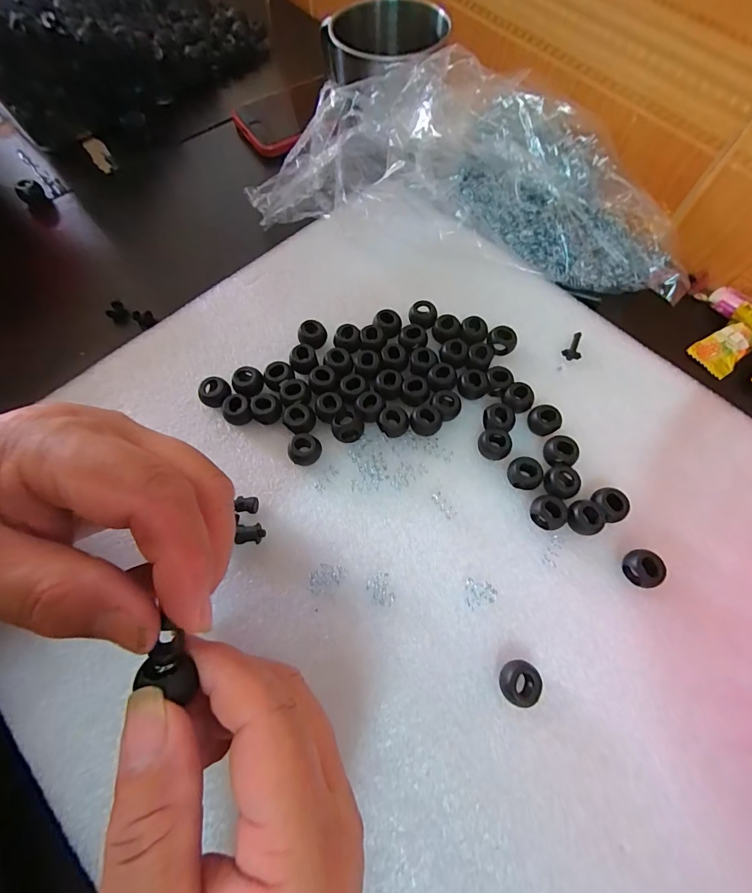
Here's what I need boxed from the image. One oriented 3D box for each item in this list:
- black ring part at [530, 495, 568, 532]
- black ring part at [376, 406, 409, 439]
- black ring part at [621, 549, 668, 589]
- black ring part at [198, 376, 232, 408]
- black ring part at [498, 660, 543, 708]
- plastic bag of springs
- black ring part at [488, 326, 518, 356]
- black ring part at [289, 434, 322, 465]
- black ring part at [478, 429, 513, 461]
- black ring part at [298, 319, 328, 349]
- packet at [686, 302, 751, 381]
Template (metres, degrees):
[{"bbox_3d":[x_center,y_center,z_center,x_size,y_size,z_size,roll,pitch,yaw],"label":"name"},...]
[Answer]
[{"bbox_3d":[0.089,0.034,0.207,0.016,0.010,0.017,0,68,0],"label":"black ring part"},{"bbox_3d":[0.010,-0.014,0.225,0.016,0.009,0.016,0,68,0],"label":"black ring part"},{"bbox_3d":[0.130,0.060,0.197,0.016,0.013,0.017,0,68,0],"label":"black ring part"},{"bbox_3d":[-0.092,-0.031,0.232,0.017,0.013,0.013,-15,68,-6],"label":"black ring part"},{"bbox_3d":[0.063,0.105,0.178,0.017,0.012,0.017,0,68,0],"label":"black ring part"},{"bbox_3d":[0.065,-0.182,0.266,0.296,0.065,0.099,17,69,7],"label":"plastic bag of springs"},{"bbox_3d":[0.078,-0.065,0.248,0.017,0.010,0.014,27,70,11],"label":"black ring part"},{"bbox_3d":[-0.039,0.002,0.220,0.017,0.010,0.015,-29,70,-11],"label":"black ring part"},{"bbox_3d":[0.066,-0.001,0.223,0.017,0.011,0.016,0,68,0],"label":"black ring part"},{"bbox_3d":[-0.039,-0.068,0.248,0.017,0.014,0.014,-10,68,-4],"label":"black ring part"},{"bbox_3d":[0.235,-0.071,0.261,0.057,0.013,0.026,-34,71,-13],"label":"packet"}]

